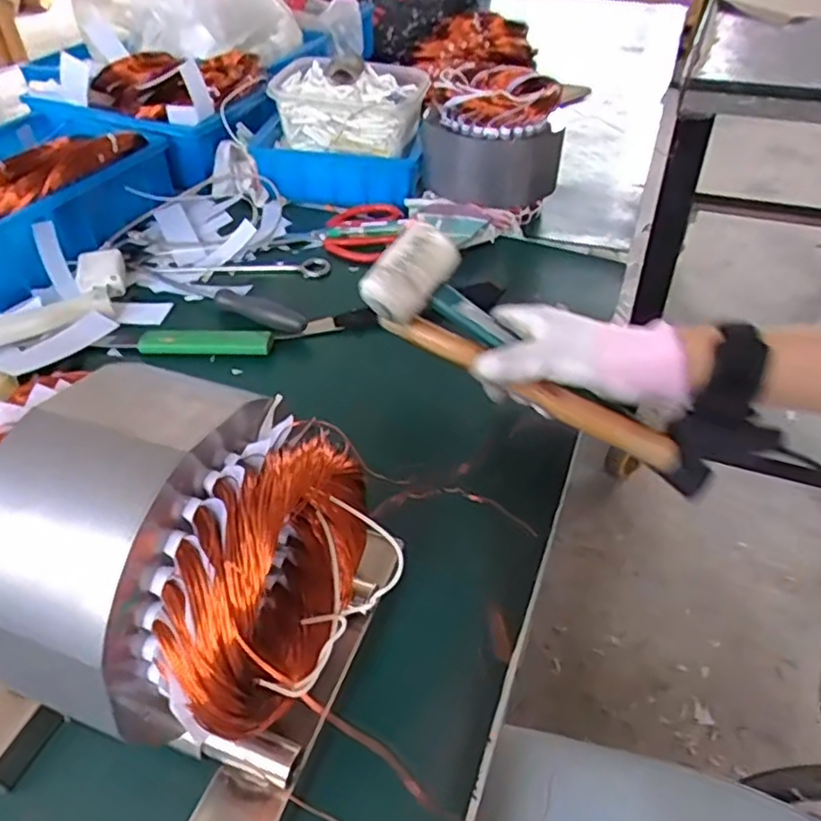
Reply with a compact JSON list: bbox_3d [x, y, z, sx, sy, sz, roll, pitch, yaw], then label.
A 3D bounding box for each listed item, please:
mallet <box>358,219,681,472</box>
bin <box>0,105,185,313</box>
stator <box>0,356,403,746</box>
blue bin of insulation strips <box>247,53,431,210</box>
[{"bbox_3d":[0.076,-0.049,0.454,0.248,0.085,0.059,29,51,26],"label":"mallet"},{"bbox_3d":[-0.416,-0.237,0.710,0.210,0.098,0.270,17,46,20],"label":"bin"},{"bbox_3d":[-0.103,0.066,0.295,0.157,0.142,0.130,12,45,15],"label":"stator"},{"bbox_3d":[-0.080,-0.328,0.780,0.197,0.130,0.122,5,43,8],"label":"blue bin of insulation strips"}]

